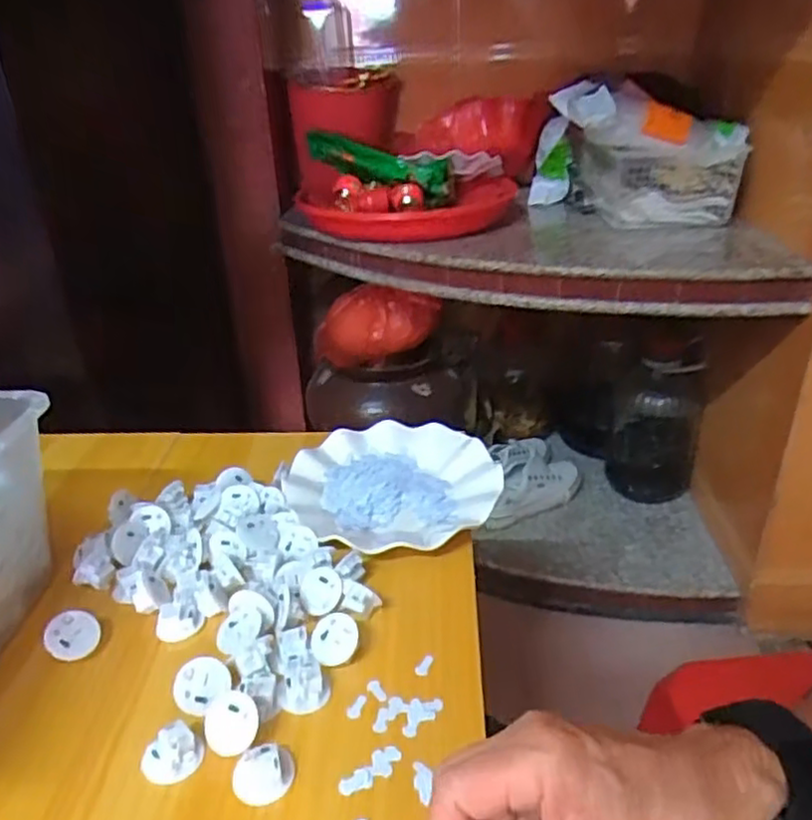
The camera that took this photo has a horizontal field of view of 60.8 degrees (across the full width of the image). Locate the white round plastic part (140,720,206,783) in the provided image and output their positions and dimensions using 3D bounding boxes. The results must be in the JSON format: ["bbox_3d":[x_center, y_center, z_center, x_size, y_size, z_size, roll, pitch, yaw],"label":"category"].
[{"bbox_3d":[-0.131,0.192,0.389,0.033,0.015,0.027,-19,33,-27],"label":"white round plastic part"}]

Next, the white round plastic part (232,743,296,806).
[{"bbox_3d":[-0.078,0.197,0.377,0.033,0.012,0.029,-12,30,-16],"label":"white round plastic part"}]

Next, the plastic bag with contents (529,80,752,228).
[{"bbox_3d":[0.348,-0.406,1.081,0.264,0.179,0.242,-2,29,0],"label":"plastic bag with contents"}]

